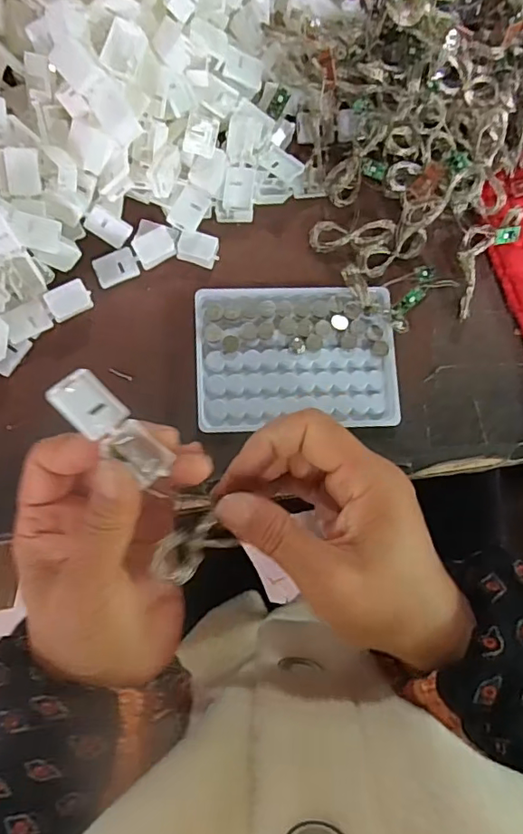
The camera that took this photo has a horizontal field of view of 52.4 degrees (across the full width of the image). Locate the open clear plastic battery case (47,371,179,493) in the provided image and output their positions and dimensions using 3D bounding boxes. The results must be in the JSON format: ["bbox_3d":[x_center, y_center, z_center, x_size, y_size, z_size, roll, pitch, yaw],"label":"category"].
[{"bbox_3d":[-0.063,0.004,0.224,0.056,0.005,0.021,46,57,-2],"label":"open clear plastic battery case"}]

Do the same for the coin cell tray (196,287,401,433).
[{"bbox_3d":[0.023,-0.040,0.349,0.129,0.009,0.095,-2,82,-5],"label":"coin cell tray"}]

